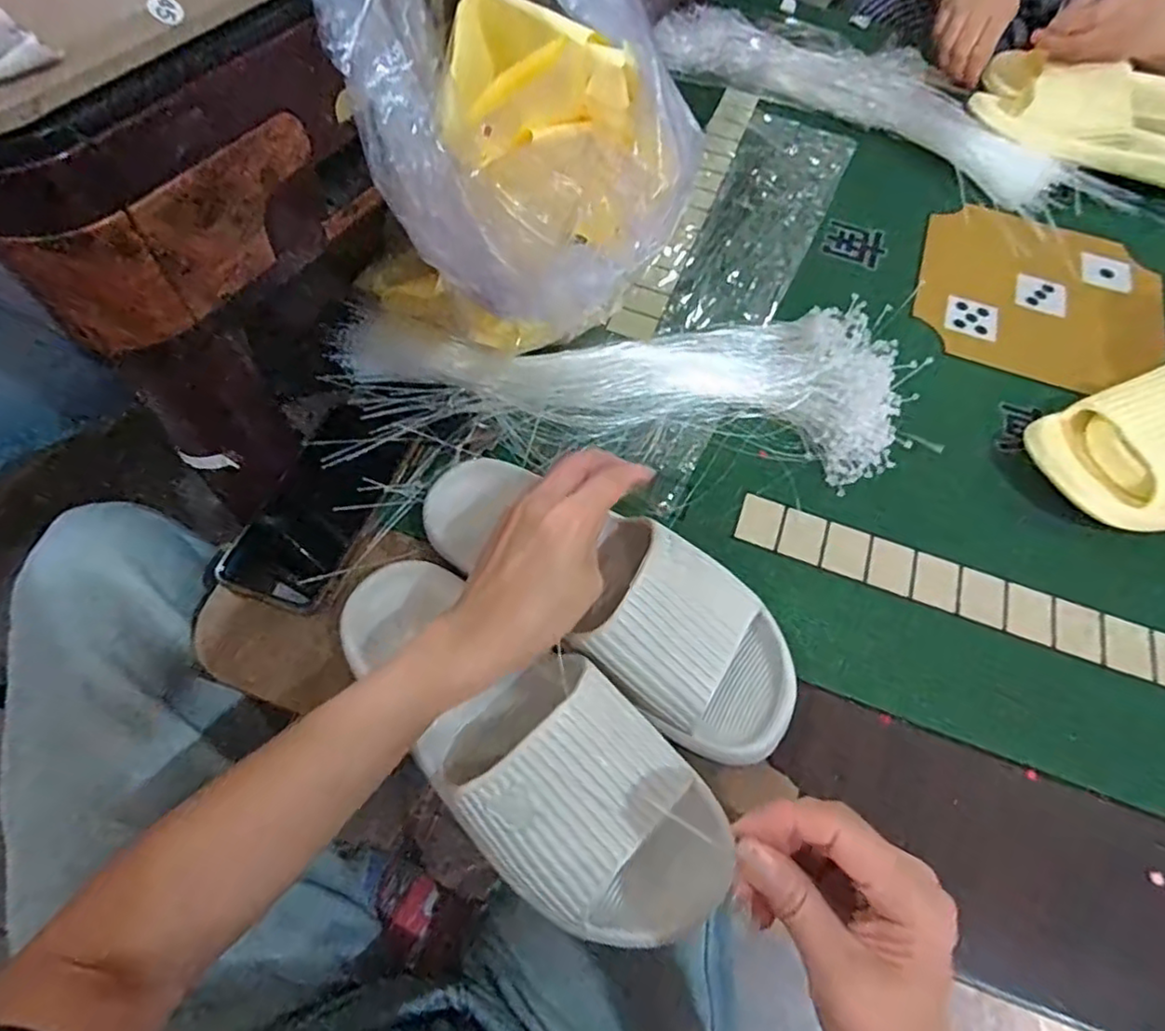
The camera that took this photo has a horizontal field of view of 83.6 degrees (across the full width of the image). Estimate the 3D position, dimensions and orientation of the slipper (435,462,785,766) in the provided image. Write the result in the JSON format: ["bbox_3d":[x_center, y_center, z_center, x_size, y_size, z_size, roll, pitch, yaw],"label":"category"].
[{"bbox_3d":[0.015,0.039,0.390,0.255,0.057,0.097,34,64,15],"label":"slipper"}]

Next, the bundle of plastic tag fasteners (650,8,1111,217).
[{"bbox_3d":[0.303,-0.434,0.681,0.492,0.040,0.125,33,64,14],"label":"bundle of plastic tag fasteners"}]

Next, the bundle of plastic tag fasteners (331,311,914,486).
[{"bbox_3d":[0.030,-0.099,0.487,0.406,0.033,0.140,1,61,-3],"label":"bundle of plastic tag fasteners"}]

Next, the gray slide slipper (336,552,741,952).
[{"bbox_3d":[-0.034,0.118,0.344,0.244,0.064,0.097,38,65,18],"label":"gray slide slipper"}]

